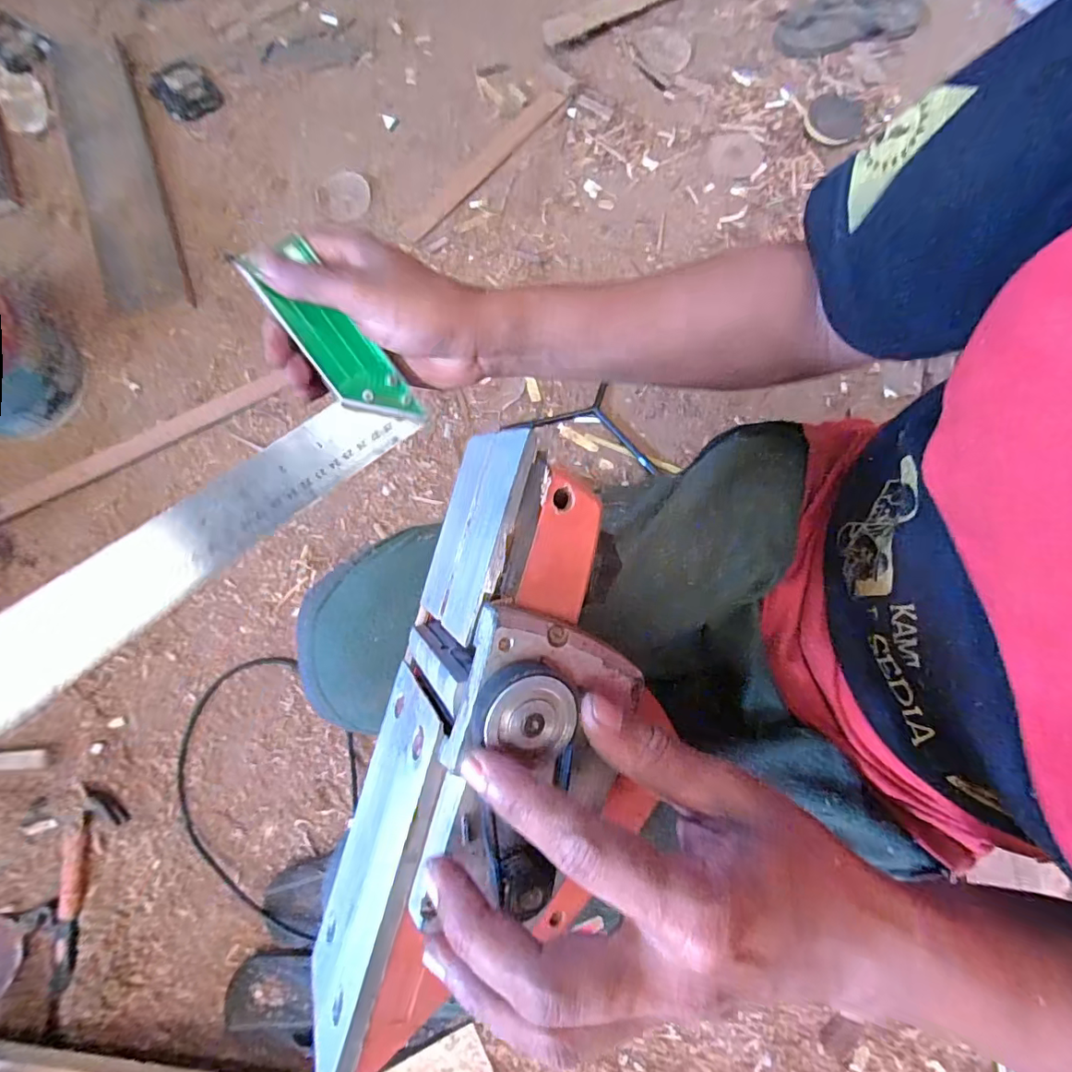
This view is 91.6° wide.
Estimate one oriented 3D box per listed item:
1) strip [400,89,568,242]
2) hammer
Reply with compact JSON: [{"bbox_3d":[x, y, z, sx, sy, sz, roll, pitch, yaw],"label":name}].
[{"bbox_3d":[-0.084,-0.599,0.833,0.042,0.010,0.369,39,80,7],"label":"strip"},{"bbox_3d":[-0.544,0.424,0.611,0.058,0.020,0.232,6,78,1],"label":"hammer"}]

